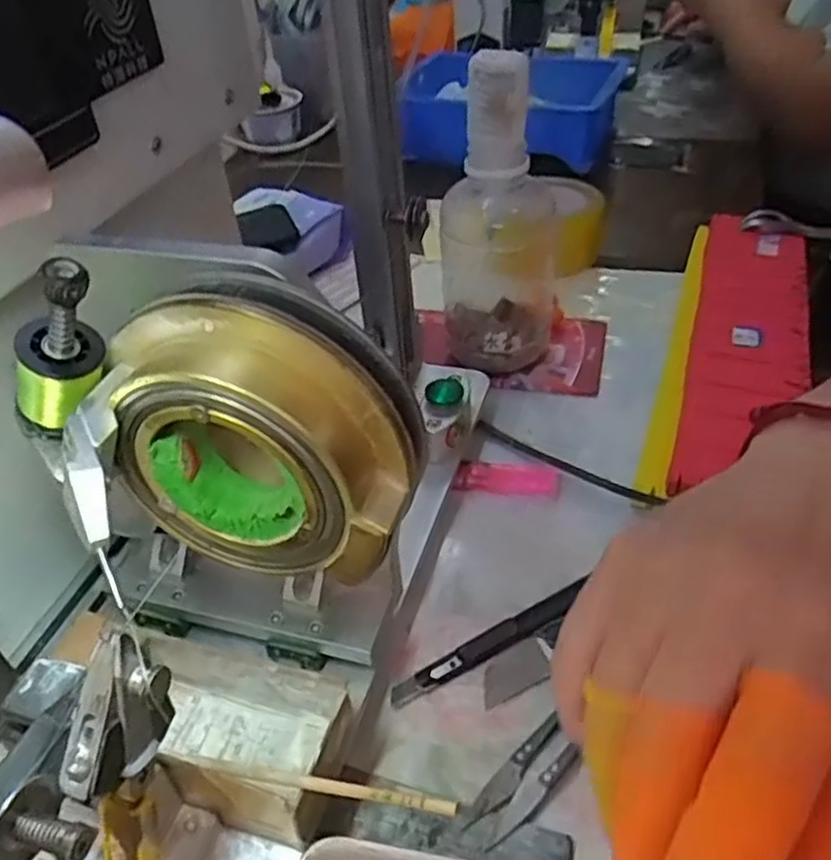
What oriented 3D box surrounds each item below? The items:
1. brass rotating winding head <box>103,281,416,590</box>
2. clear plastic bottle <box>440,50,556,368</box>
[{"bbox_3d":[-0.052,0.001,0.266,0.102,0.097,0.042,9,42,17],"label":"brass rotating winding head"},{"bbox_3d":[0.063,-0.145,0.499,0.090,0.204,0.096,-7,40,-1],"label":"clear plastic bottle"}]

